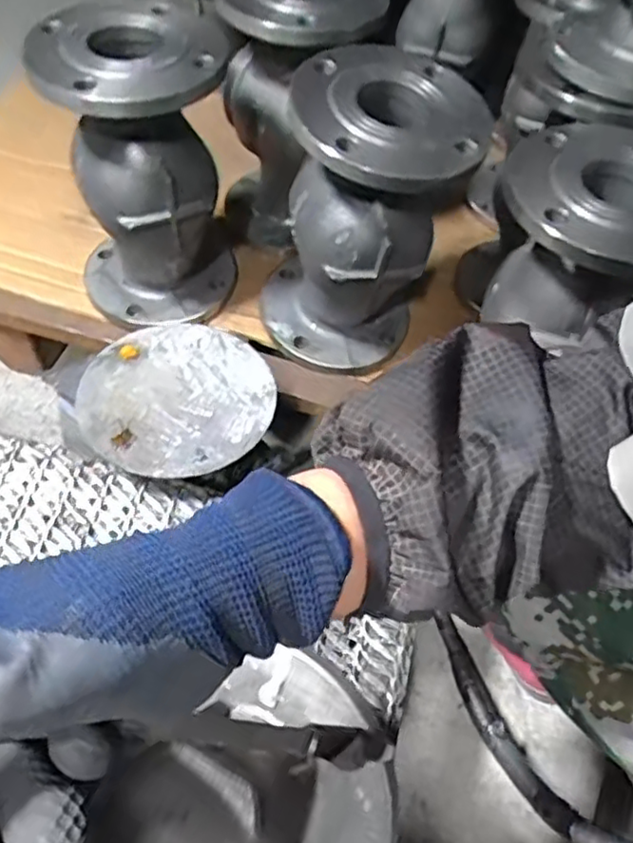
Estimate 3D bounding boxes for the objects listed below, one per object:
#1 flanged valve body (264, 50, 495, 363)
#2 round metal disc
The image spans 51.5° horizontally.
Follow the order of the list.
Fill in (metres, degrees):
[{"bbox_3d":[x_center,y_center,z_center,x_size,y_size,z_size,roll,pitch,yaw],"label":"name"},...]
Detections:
[{"bbox_3d":[0.042,-0.188,0.657,0.185,0.298,0.164,3,54,-3],"label":"flanged valve body"},{"bbox_3d":[-0.125,-0.023,0.583,0.165,0.012,0.158,2,54,-3],"label":"round metal disc"}]

